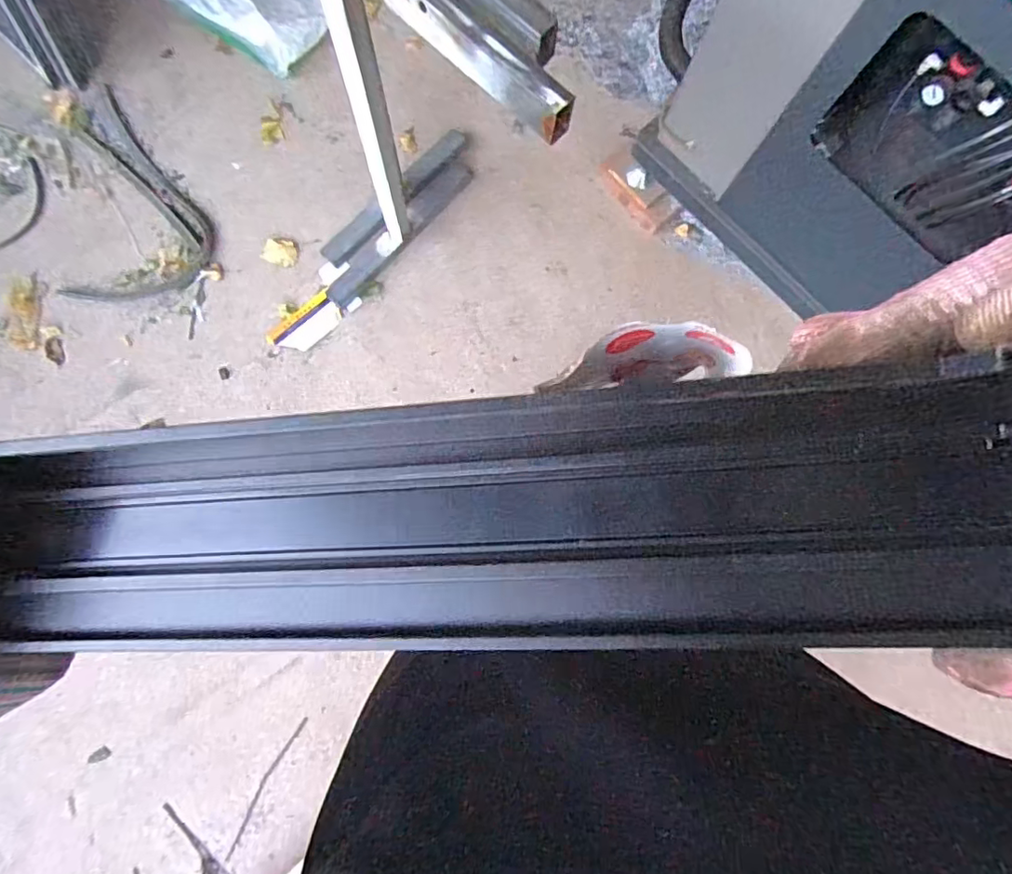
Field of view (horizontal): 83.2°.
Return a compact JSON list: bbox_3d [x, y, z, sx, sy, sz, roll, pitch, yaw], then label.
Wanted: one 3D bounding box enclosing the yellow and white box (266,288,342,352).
[{"bbox_3d":[-0.528,-0.294,1.506,0.193,0.021,0.097,-40,85,-7],"label":"yellow and white box"}]

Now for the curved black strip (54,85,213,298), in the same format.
[{"bbox_3d":[-0.985,-0.659,1.546,0.406,0.045,0.595,2,82,-2],"label":"curved black strip"}]

